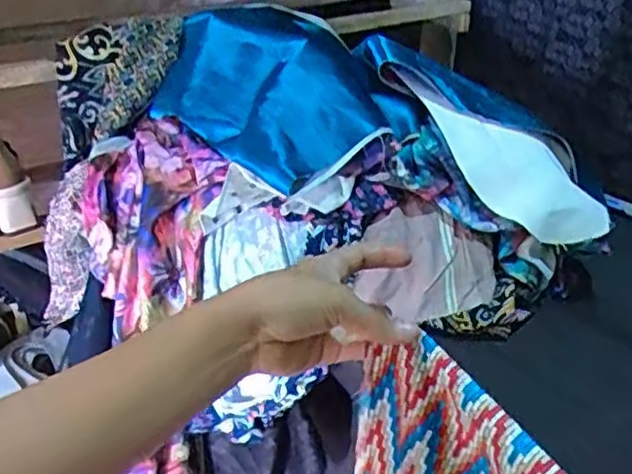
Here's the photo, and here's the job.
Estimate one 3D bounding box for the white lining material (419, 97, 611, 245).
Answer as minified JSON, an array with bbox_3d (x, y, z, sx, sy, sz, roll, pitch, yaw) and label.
[{"bbox_3d":[0.216,-0.072,0.739,0.226,0.042,0.102,40,41,10],"label":"white lining material"}]

